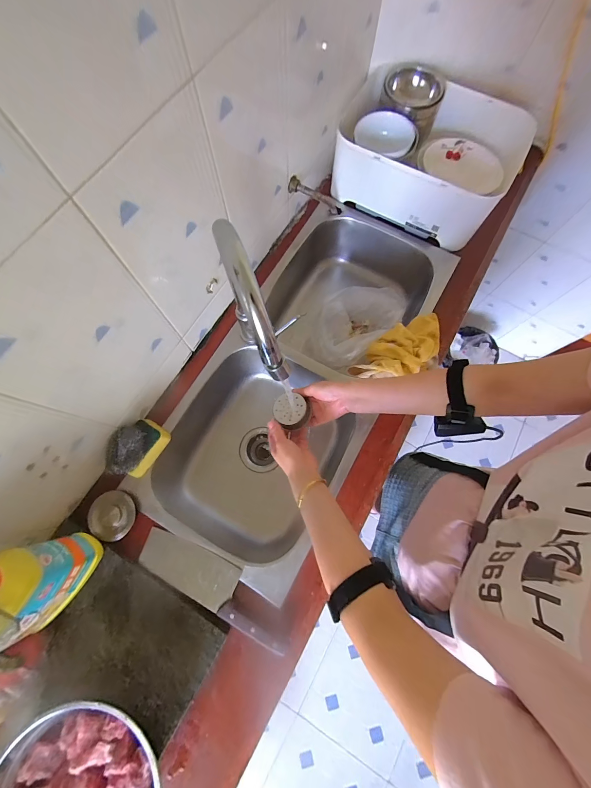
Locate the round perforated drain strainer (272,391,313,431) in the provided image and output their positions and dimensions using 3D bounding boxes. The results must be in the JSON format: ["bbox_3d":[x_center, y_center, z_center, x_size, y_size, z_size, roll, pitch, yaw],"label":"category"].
[{"bbox_3d":[-0.007,0.032,0.549,0.065,0.031,0.062,0,74,-1],"label":"round perforated drain strainer"}]

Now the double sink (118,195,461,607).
[{"bbox_3d":[0.012,-0.044,0.698,0.365,0.201,0.806,30,76,8],"label":"double sink"}]

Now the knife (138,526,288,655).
[{"bbox_3d":[-0.136,0.323,0.505,0.285,0.014,0.074,27,75,7],"label":"knife"}]

